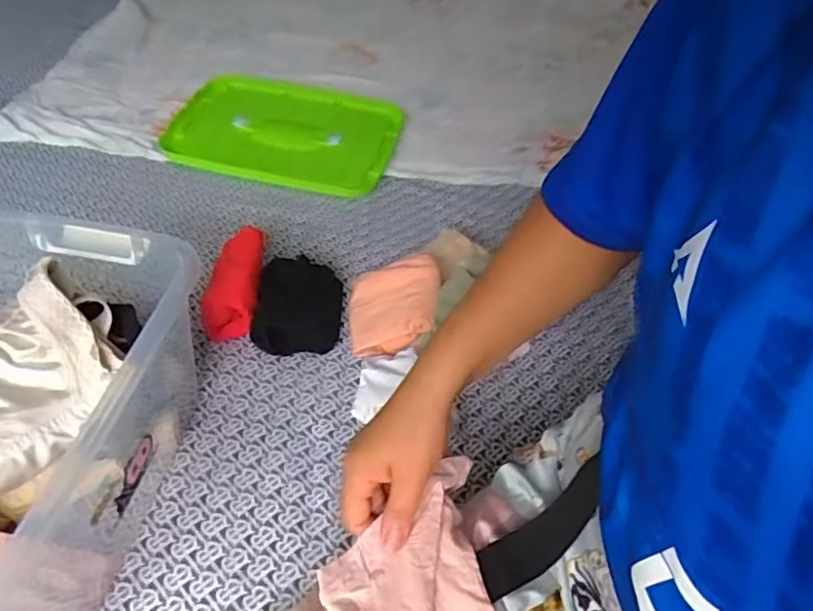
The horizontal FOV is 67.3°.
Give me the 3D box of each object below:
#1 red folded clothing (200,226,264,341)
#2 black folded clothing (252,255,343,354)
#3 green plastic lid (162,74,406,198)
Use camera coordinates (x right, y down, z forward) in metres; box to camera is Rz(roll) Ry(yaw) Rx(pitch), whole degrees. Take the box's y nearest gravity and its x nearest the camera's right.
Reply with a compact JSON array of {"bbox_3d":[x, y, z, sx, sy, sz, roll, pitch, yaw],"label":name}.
[{"bbox_3d":[-0.190,-0.021,0.672,0.063,0.092,0.084,3,46,-1],"label":"red folded clothing"},{"bbox_3d":[-0.116,-0.003,0.680,0.084,0.064,0.123,5,46,1],"label":"black folded clothing"},{"bbox_3d":[-0.193,-0.286,0.968,0.346,0.023,0.257,8,46,4],"label":"green plastic lid"}]

